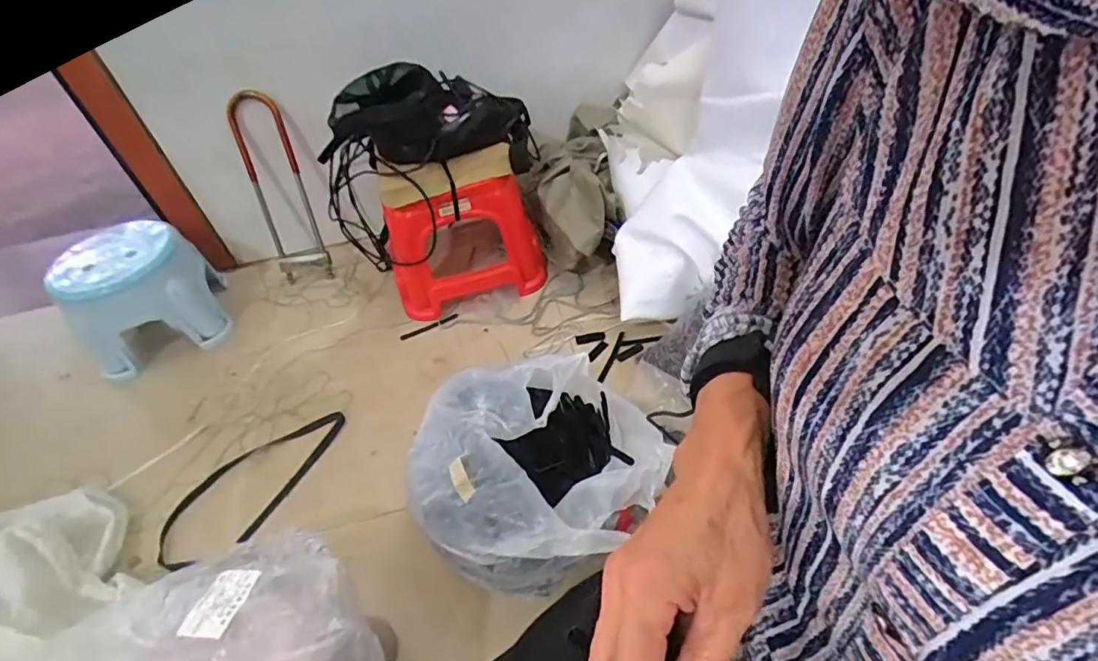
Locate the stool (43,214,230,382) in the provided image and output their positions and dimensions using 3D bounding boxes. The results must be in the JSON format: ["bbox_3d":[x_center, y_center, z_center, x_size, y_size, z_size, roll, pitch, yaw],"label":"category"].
[{"bbox_3d":[-0.820,-0.068,1.086,0.242,0.210,0.187,-23,48,-14],"label":"stool"}]

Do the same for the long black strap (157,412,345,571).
[{"bbox_3d":[-0.482,0.246,0.884,0.166,0.023,0.325,18,51,22],"label":"long black strap"}]

